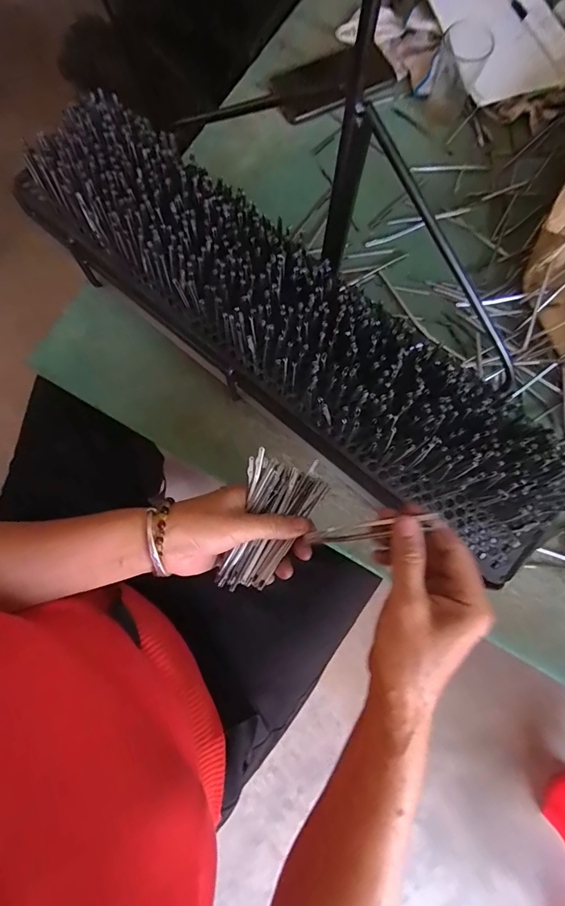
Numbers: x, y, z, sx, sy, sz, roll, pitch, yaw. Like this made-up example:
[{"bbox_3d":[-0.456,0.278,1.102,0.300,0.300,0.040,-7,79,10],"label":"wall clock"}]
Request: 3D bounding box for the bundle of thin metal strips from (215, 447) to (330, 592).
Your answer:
[{"bbox_3d":[-0.014,0.060,0.338,0.066,0.030,0.118,26,82,4],"label":"bundle of thin metal strips"}]

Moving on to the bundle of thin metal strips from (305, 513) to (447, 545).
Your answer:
[{"bbox_3d":[0.064,0.058,0.304,0.106,0.004,0.012,-17,76,33],"label":"bundle of thin metal strips"}]

